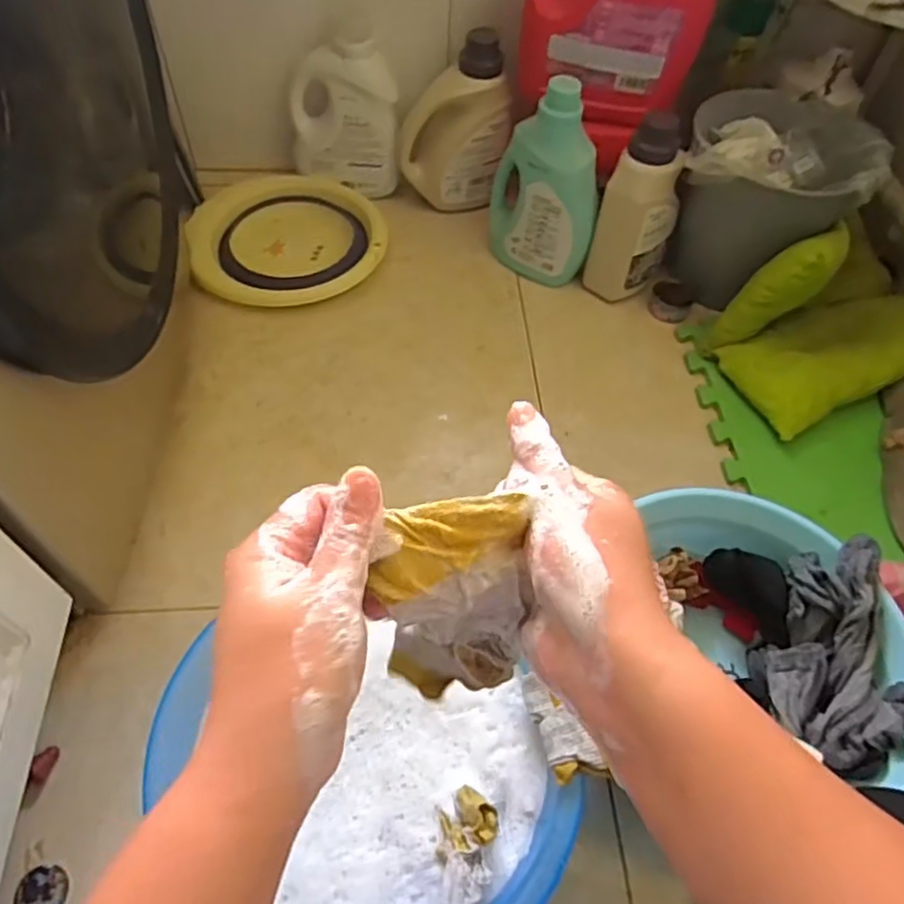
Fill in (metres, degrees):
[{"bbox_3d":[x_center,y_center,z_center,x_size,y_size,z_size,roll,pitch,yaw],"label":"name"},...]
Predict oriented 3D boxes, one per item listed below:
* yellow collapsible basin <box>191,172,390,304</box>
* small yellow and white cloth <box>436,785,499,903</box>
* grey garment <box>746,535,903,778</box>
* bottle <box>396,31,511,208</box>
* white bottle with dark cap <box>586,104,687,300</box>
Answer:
[{"bbox_3d":[-0.262,-0.346,1.105,0.301,0.038,0.262,-12,67,-9],"label":"yellow collapsible basin"},{"bbox_3d":[0.014,0.332,0.574,0.048,0.036,0.086,0,56,-4],"label":"small yellow and white cloth"},{"bbox_3d":[0.375,0.207,0.687,0.112,0.116,0.213,1,56,-3],"label":"grey garment"},{"bbox_3d":[0.006,-0.530,1.124,0.177,0.255,0.100,5,56,0],"label":"bottle"},{"bbox_3d":[0.281,-0.353,1.025,0.098,0.262,0.108,26,58,13],"label":"white bottle with dark cap"}]

